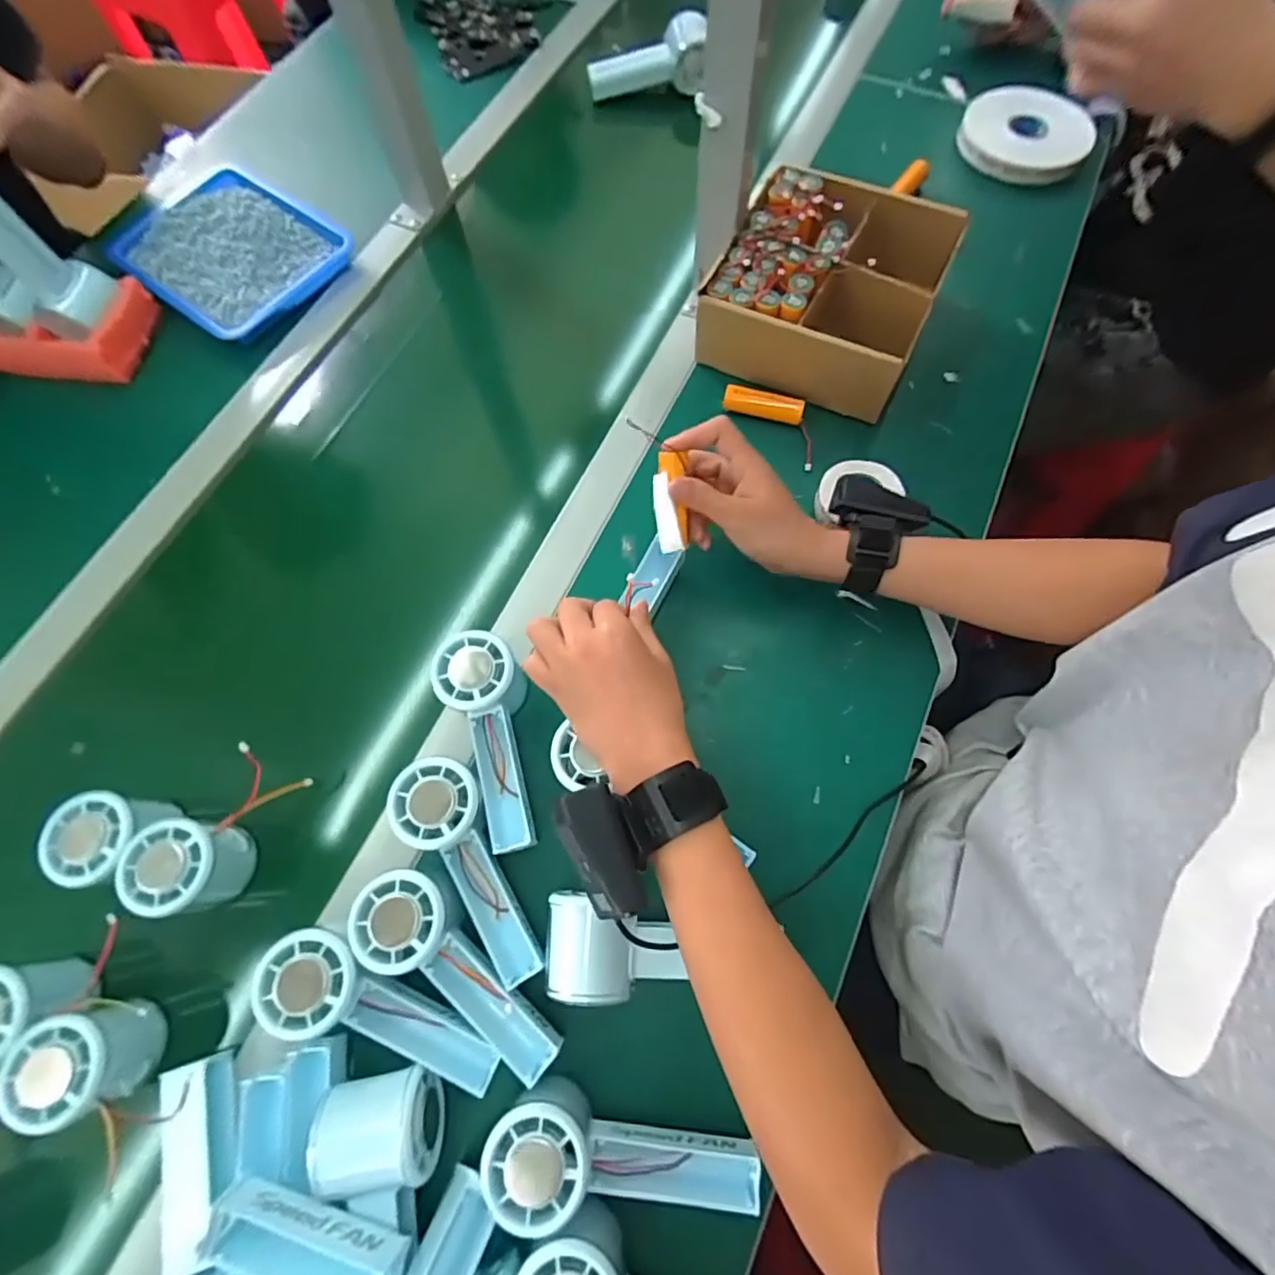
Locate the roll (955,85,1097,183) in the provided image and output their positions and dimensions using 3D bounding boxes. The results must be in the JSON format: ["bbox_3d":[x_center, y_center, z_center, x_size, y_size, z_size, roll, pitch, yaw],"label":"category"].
[{"bbox_3d":[0.434,-0.562,0.672,0.136,0.018,0.133,18,71,8],"label":"roll"}]

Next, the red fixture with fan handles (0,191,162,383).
[{"bbox_3d":[-0.564,-0.326,0.536,0.147,0.158,0.094,4,70,3],"label":"red fixture with fan handles"}]

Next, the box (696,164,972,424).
[{"bbox_3d":[0.173,-0.317,0.551,0.186,0.073,0.206,23,72,10],"label":"box"}]

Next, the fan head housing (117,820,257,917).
[{"bbox_3d":[-0.298,0.154,0.407,0.055,0.061,0.056,-1,70,1],"label":"fan head housing"}]

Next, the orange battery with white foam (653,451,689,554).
[{"bbox_3d":[0.024,-0.097,0.436,0.022,0.013,0.070,-5,107,0],"label":"orange battery with white foam"}]

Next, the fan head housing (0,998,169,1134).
[{"bbox_3d":[-0.341,0.260,0.371,0.054,0.065,0.057,-1,70,1],"label":"fan head housing"}]

